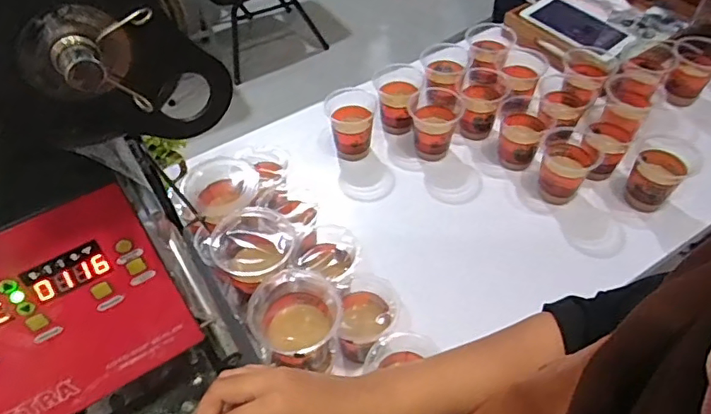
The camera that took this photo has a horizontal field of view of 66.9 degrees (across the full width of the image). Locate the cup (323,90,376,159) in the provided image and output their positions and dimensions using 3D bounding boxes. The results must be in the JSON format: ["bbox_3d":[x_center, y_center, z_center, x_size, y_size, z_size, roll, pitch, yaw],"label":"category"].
[{"bbox_3d":[-0.007,-0.145,0.935,0.088,0.087,0.090,-6,51,-3],"label":"cup"}]

